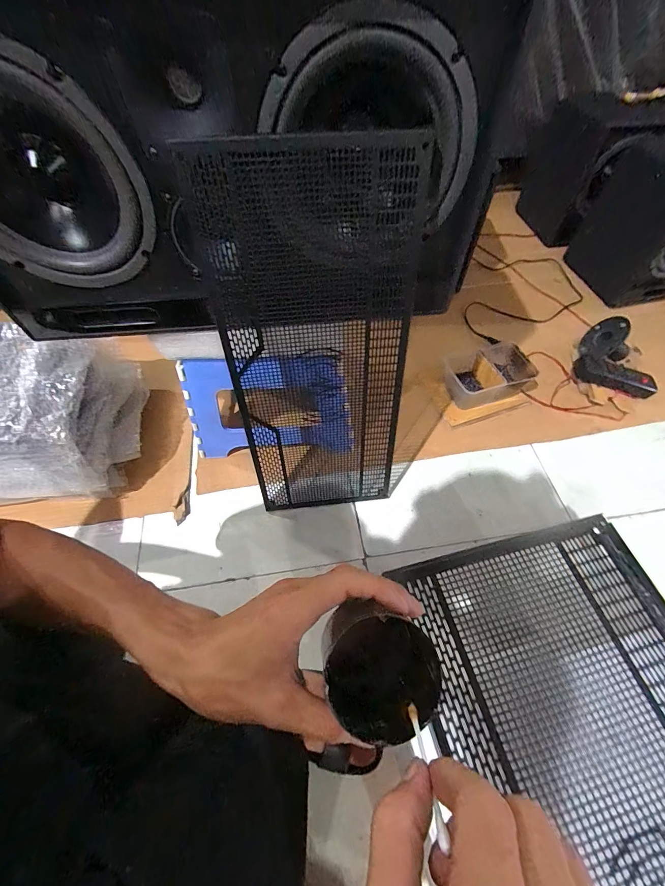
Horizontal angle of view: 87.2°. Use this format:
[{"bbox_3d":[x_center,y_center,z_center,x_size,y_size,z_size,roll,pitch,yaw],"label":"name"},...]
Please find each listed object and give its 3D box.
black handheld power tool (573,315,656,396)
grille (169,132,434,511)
[{"bbox_3d":[0.663,-0.189,0.801,0.175,0.099,0.156,25,62,14],"label":"black handheld power tool"},{"bbox_3d":[-0.021,-0.086,0.506,0.252,0.541,0.061,-3,42,-1],"label":"grille"}]

